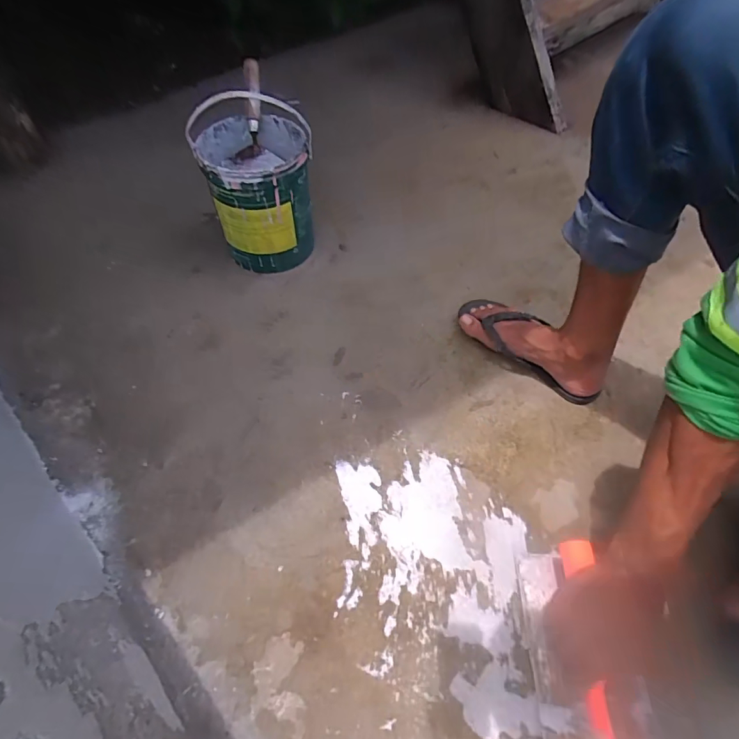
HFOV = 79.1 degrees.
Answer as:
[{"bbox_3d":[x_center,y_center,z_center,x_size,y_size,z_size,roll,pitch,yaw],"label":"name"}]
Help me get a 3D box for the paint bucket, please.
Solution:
[{"bbox_3d":[-0.187,-0.306,0.776,0.168,0.246,0.168,1,55,-2],"label":"paint bucket"}]

